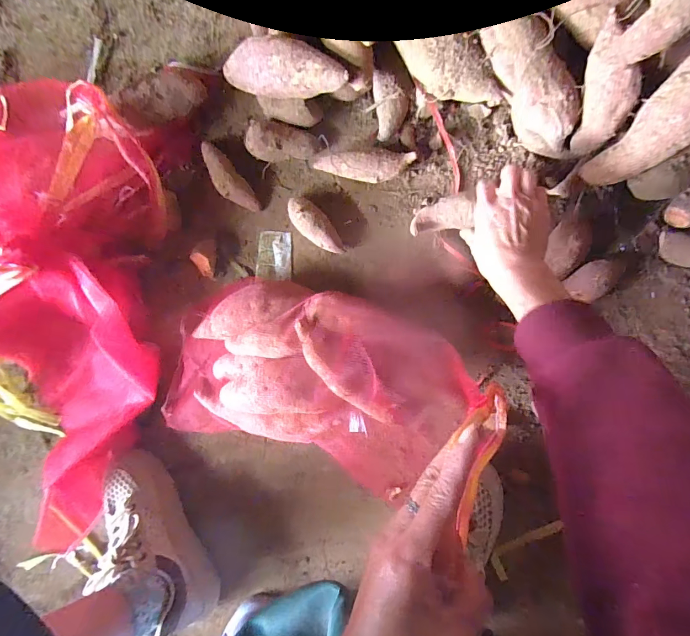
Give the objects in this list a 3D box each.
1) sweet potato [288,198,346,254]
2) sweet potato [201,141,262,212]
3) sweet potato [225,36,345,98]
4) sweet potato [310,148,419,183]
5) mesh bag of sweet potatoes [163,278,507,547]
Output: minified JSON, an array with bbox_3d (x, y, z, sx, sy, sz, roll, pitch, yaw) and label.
[{"bbox_3d":[-0.038,-0.119,0.482,0.035,0.037,0.094,-43,84,7],"label":"sweet potato"},{"bbox_3d":[-0.162,-0.191,0.502,0.035,0.032,0.113,-38,84,8],"label":"sweet potato"},{"bbox_3d":[-0.079,-0.290,0.429,0.181,0.042,0.048,17,91,21],"label":"sweet potato"},{"bbox_3d":[0.023,-0.193,0.471,0.125,0.040,0.035,8,91,9],"label":"sweet potato"},{"bbox_3d":[-0.026,0.085,0.429,0.403,0.112,0.215,19,91,8],"label":"mesh bag of sweet potatoes"}]

